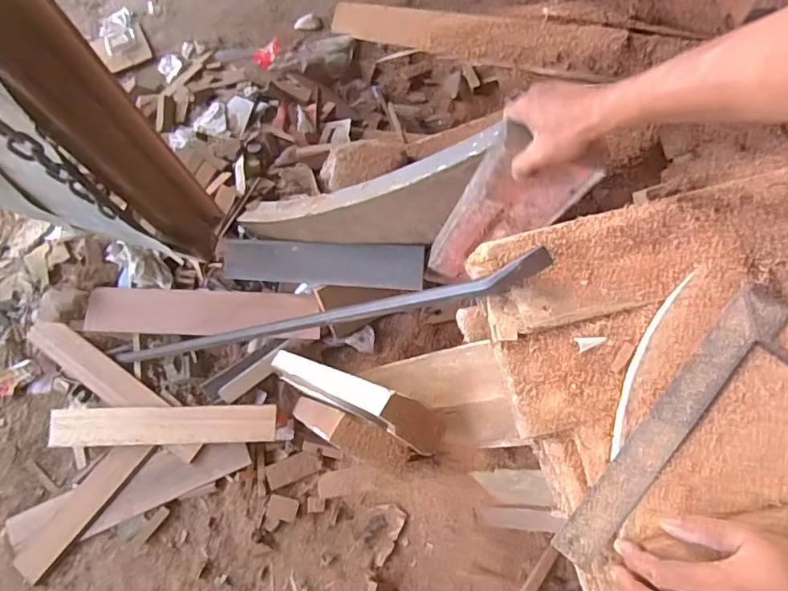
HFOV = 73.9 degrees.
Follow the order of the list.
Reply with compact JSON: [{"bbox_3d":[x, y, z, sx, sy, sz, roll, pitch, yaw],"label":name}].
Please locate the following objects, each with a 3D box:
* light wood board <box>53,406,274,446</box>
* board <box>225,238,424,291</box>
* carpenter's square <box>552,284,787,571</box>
[{"bbox_3d":[-0.451,0.255,1.031,0.432,0.024,0.072,-1,77,0],"label":"light wood board"},{"bbox_3d":[-0.148,-0.066,1.039,0.421,0.016,0.081,4,88,15],"label":"board"},{"bbox_3d":[0.282,0.138,0.467,0.115,0.006,0.301,39,84,14],"label":"carpenter's square"}]

